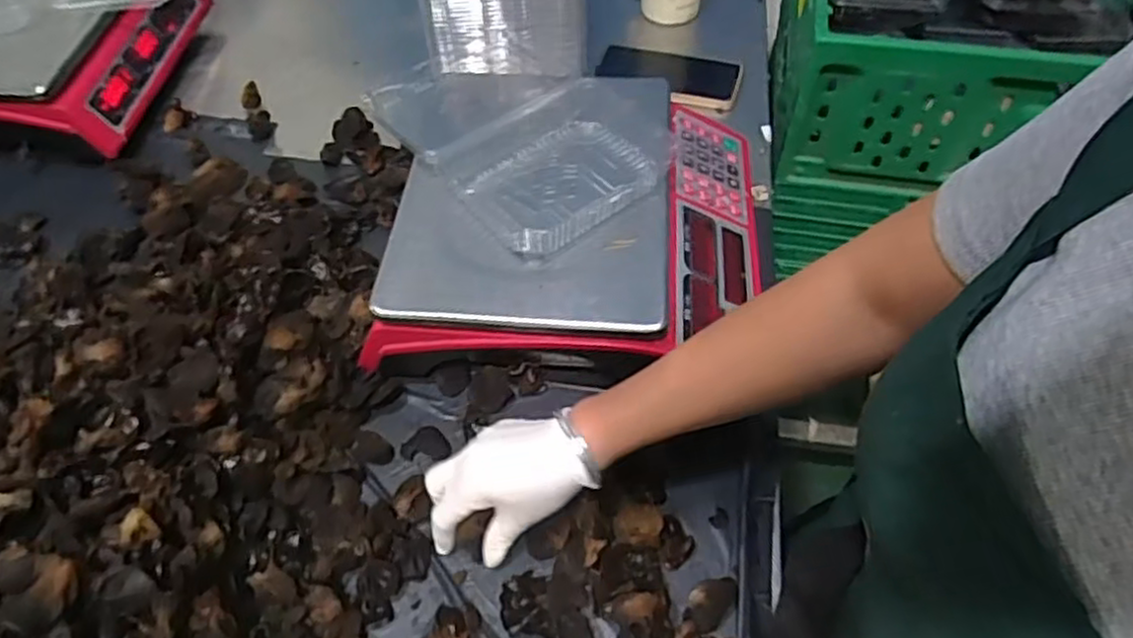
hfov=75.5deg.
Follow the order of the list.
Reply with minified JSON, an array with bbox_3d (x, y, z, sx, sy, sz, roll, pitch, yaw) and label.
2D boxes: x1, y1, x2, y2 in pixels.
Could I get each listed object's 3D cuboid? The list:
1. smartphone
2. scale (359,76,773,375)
[{"bbox_3d":[0.118,-0.283,0.846,0.161,0.011,0.090,15,55,12],"label":"smartphone"},{"bbox_3d":[0.021,-0.090,0.636,0.314,0.096,0.302,4,54,5],"label":"scale"}]

